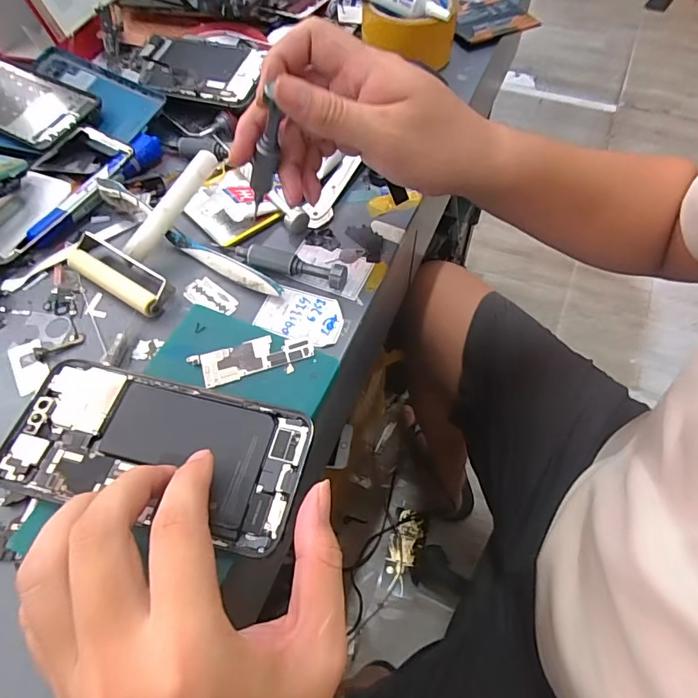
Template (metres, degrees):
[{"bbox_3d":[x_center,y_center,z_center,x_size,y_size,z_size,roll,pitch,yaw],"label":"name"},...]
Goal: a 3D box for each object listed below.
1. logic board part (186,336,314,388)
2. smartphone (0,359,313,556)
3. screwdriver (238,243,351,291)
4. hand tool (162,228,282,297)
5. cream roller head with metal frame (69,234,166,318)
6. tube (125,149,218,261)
[{"bbox_3d":[-0.059,0.006,0.281,0.072,0.004,0.027,-10,61,-5],"label":"logic board part"},{"bbox_3d":[-0.103,0.052,0.247,0.157,0.004,0.073,11,59,6],"label":"smartphone"},{"bbox_3d":[-0.043,-0.060,0.330,0.085,0.015,0.014,18,60,9],"label":"screwdriver"},{"bbox_3d":[-0.091,-0.063,0.333,0.102,0.014,0.014,30,63,15],"label":"hand tool"},{"bbox_3d":[-0.166,-0.055,0.326,0.090,0.019,0.026,31,63,16],"label":"cream roller head with metal frame"},{"bbox_3d":[-0.128,-0.105,0.335,0.011,0.016,0.094,32,82,16],"label":"tube"}]

